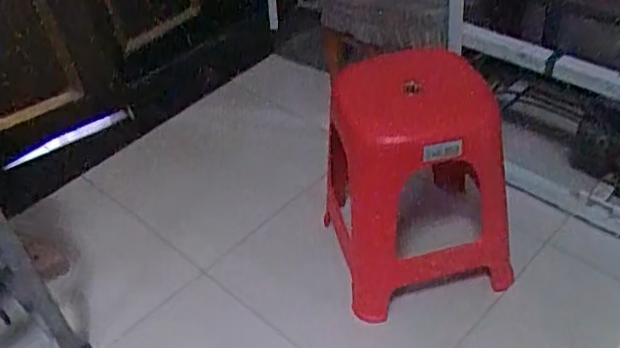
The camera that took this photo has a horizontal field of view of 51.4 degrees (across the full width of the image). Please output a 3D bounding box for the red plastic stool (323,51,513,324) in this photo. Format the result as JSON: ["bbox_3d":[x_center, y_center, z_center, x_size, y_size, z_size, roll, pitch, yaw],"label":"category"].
[{"bbox_3d":[0.232,-0.020,1.493,0.359,0.578,0.382,-11,44,-1],"label":"red plastic stool"}]

